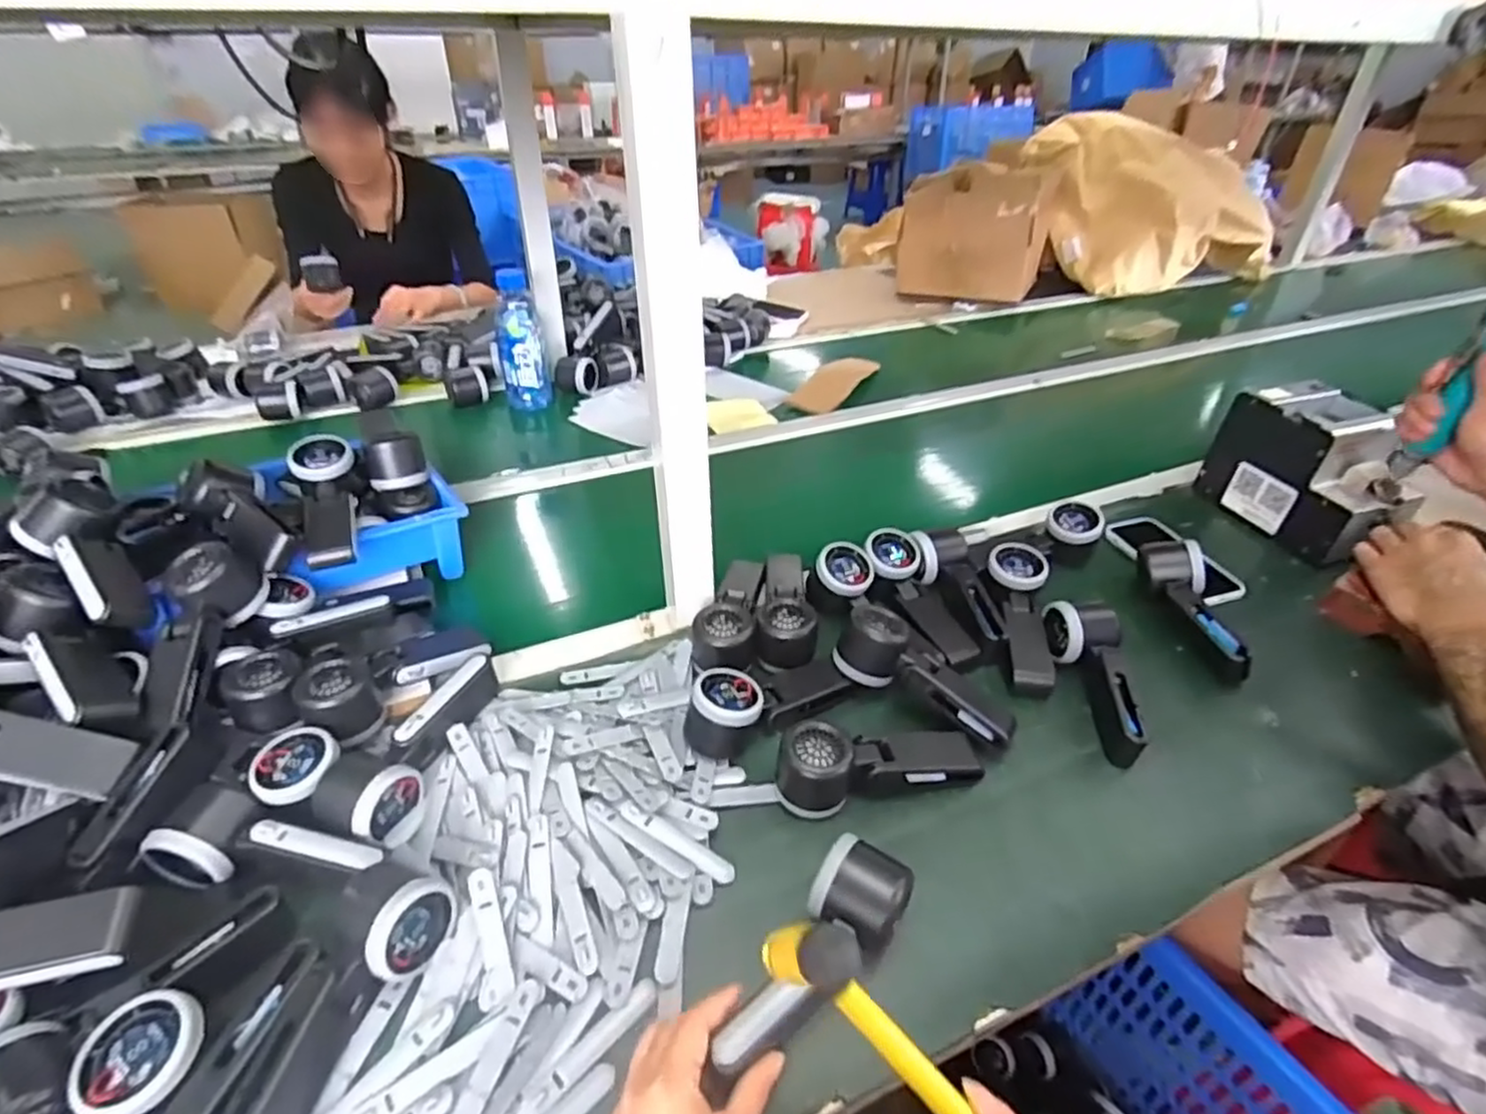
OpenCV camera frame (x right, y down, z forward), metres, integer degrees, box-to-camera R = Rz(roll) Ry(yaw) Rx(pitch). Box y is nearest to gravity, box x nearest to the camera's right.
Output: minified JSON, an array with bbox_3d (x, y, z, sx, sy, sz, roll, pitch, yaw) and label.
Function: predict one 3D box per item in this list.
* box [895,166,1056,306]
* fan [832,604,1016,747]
[{"bbox_3d":[0.535,-0.753,1.600,0.304,0.249,0.292,13,39,16],"label":"box"},{"bbox_3d":[0.160,0.104,0.619,0.160,0.044,0.055,33,45,15],"label":"fan"}]

